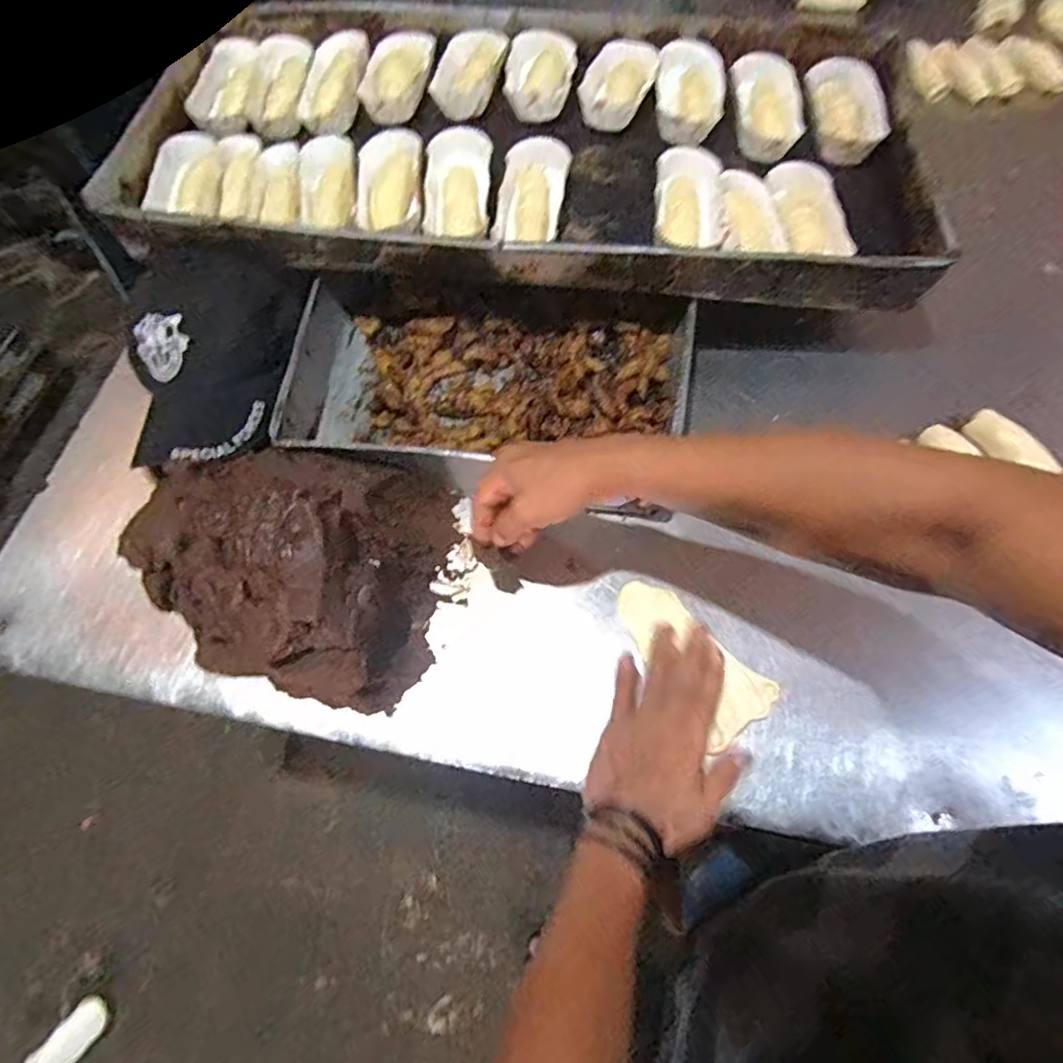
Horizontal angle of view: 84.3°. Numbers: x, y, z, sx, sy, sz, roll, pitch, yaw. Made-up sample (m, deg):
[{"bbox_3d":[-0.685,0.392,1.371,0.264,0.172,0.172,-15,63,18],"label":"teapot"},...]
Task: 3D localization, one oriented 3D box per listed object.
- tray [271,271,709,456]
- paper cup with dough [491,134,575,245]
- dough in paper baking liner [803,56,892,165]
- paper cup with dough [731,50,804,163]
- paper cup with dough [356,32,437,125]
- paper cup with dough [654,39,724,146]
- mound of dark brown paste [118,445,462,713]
[{"bbox_3d":[-0.040,-0.156,0.572,0.378,0.076,0.231,4,67,3],"label":"tray"},{"bbox_3d":[0.002,-0.334,0.581,0.062,0.029,0.125,6,67,4],"label":"paper cup with dough"},{"bbox_3d":[0.346,-0.462,0.648,0.073,0.032,0.141,4,67,3],"label":"dough in paper baking liner"},{"bbox_3d":[0.266,-0.476,0.662,0.069,0.032,0.150,2,67,2],"label":"paper cup with dough"},{"bbox_3d":[-0.157,-0.517,0.676,0.075,0.026,0.137,5,67,4],"label":"paper cup with dough"},{"bbox_3d":[0.176,-0.490,0.655,0.077,0.038,0.147,10,67,6],"label":"paper cup with dough"},{"bbox_3d":[-0.201,0.022,0.472,0.241,0.124,0.203,6,67,4],"label":"mound of dark brown paste"}]

